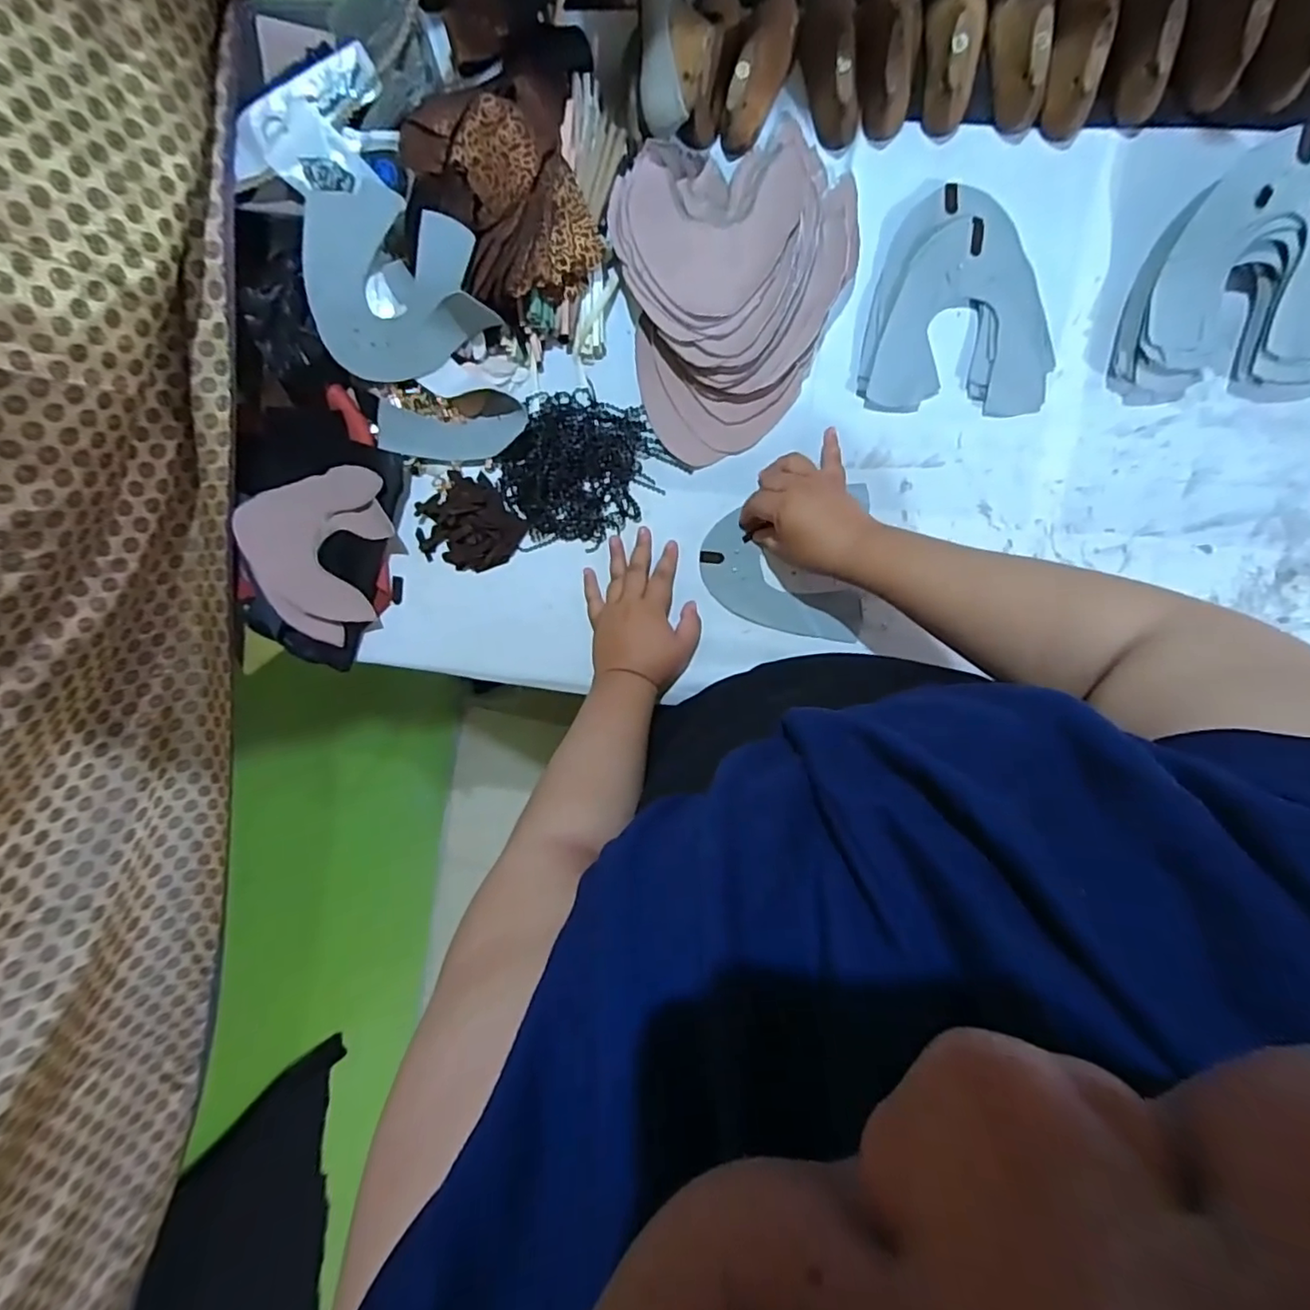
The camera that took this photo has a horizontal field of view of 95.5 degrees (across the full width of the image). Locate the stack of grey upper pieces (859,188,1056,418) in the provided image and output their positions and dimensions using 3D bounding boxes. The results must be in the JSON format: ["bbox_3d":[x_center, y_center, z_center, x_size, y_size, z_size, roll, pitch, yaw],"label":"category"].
[{"bbox_3d":[0.291,-0.332,0.562,0.169,0.013,0.194,6,96,8],"label":"stack of grey upper pieces"}]

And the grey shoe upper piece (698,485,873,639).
[{"bbox_3d":[0.130,-0.092,0.609,0.162,0.011,0.148,2,95,8],"label":"grey shoe upper piece"}]

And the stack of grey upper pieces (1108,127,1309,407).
[{"bbox_3d":[0.509,-0.323,0.508,0.165,0.060,0.181,4,95,8],"label":"stack of grey upper pieces"}]

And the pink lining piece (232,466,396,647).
[{"bbox_3d":[-0.353,-0.109,0.651,0.160,0.044,0.173,-23,91,9],"label":"pink lining piece"}]

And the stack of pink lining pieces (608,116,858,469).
[{"bbox_3d":[0.084,-0.355,0.571,0.227,0.047,0.295,-9,94,9],"label":"stack of pink lining pieces"}]

